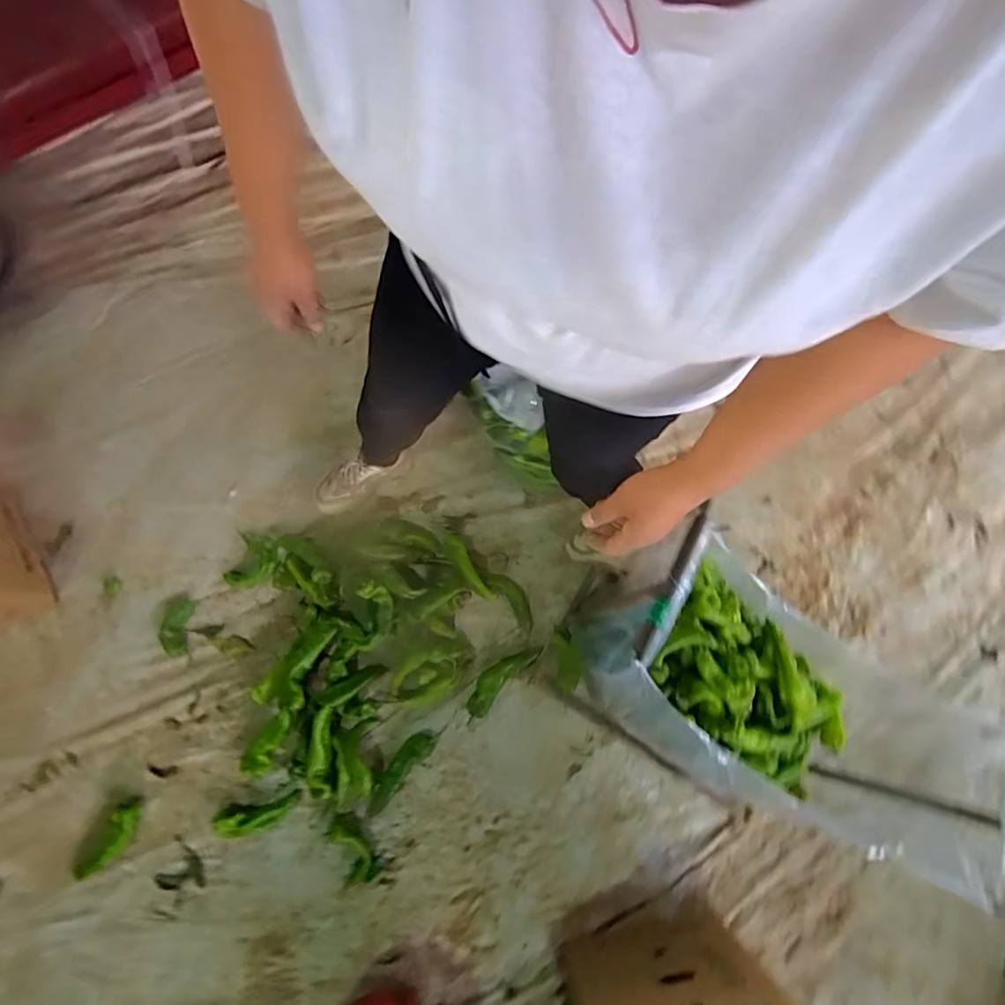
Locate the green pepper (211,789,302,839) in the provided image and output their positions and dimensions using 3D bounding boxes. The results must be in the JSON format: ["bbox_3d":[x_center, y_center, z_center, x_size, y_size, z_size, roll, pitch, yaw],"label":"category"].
[{"bbox_3d":[-0.488,0.624,1.031,0.159,0.043,0.055,-7,74,-17],"label":"green pepper"}]

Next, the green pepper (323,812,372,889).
[{"bbox_3d":[-0.305,0.692,1.031,0.063,0.038,0.123,-27,78,-12],"label":"green pepper"}]

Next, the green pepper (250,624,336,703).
[{"bbox_3d":[-0.443,0.339,1.093,0.071,0.055,0.200,35,74,5],"label":"green pepper"}]

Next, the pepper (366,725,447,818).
[{"bbox_3d":[-0.209,0.549,1.075,0.054,0.046,0.214,42,75,7],"label":"pepper"}]

